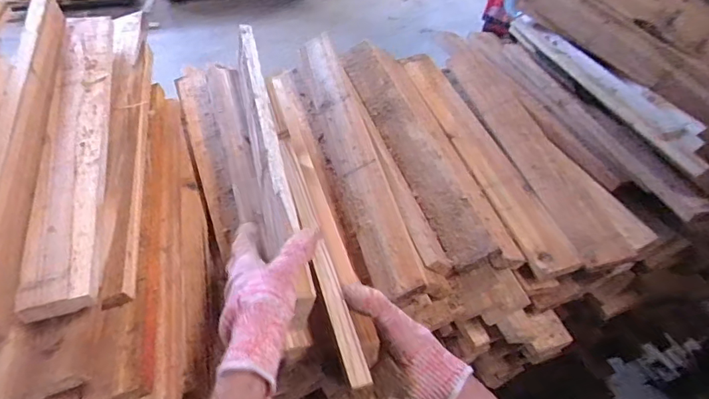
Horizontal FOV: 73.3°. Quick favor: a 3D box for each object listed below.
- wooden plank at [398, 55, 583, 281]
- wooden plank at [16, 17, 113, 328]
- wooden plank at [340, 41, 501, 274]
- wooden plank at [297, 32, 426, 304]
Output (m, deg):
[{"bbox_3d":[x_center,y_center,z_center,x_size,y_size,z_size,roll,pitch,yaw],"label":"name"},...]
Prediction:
[{"bbox_3d":[0.194,-0.095,0.769,0.079,0.028,0.503,-8,47,-11],"label":"wooden plank"},{"bbox_3d":[-0.321,-0.082,0.559,0.059,0.018,0.473,-8,50,-15],"label":"wooden plank"},{"bbox_3d":[0.079,-0.101,0.749,0.064,0.016,0.483,-30,51,9],"label":"wooden plank"},{"bbox_3d":[-0.007,-0.080,0.704,0.066,0.020,0.490,-30,52,17],"label":"wooden plank"}]

